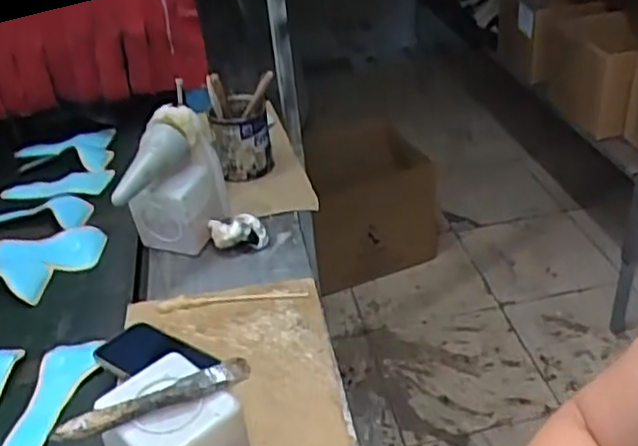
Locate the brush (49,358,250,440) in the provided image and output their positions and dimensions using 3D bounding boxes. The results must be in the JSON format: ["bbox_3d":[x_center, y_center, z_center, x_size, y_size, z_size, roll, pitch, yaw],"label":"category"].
[{"bbox_3d":[-0.149,0.160,0.616,0.174,0.022,0.024,-20,36,-18],"label":"brush"}]

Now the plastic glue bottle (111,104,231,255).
[{"bbox_3d":[-0.210,-0.053,0.968,0.110,0.198,0.142,3,35,13],"label":"plastic glue bottle"}]

